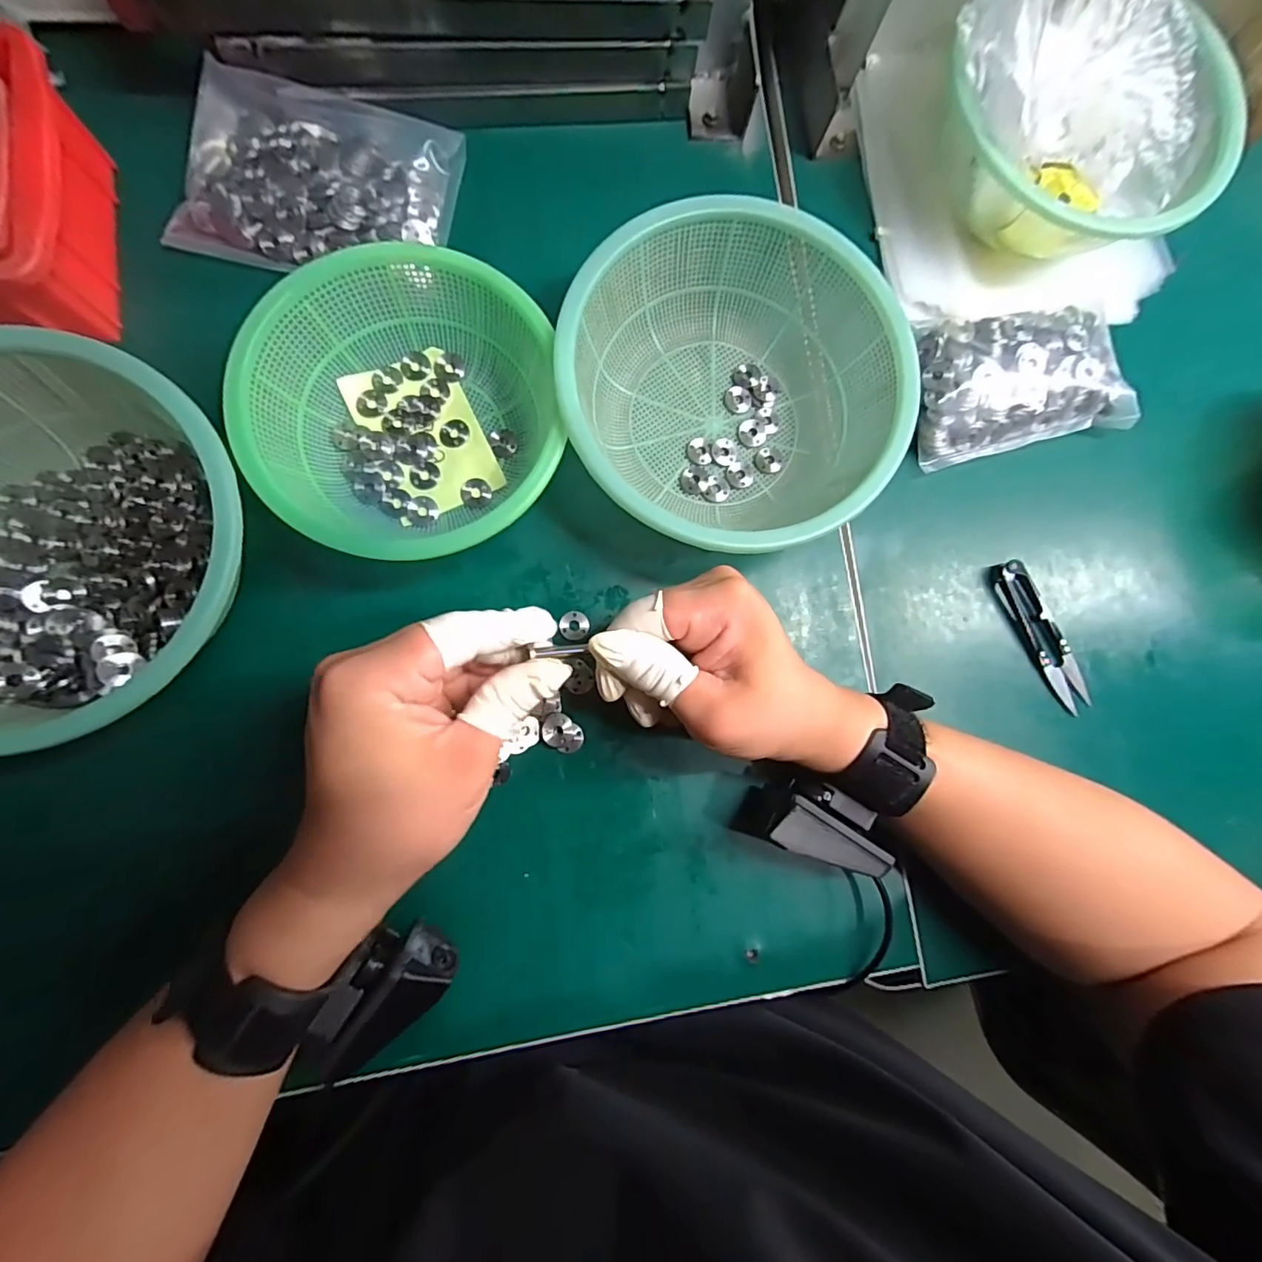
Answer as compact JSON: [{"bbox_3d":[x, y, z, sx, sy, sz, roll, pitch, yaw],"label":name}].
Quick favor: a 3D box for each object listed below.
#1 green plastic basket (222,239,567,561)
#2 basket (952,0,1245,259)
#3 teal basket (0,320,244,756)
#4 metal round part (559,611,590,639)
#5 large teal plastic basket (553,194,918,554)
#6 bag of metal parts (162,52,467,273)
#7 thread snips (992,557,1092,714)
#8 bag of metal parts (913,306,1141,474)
[{"bbox_3d":[-0.121,-0.124,0.285,0.153,0.052,0.146,1,84,-7],"label":"green plastic basket"},{"bbox_3d":[0.284,-0.319,0.333,0.181,0.094,0.169,-28,88,-9],"label":"basket"},{"bbox_3d":[-0.278,-0.038,0.256,0.183,0.062,0.174,1,84,-7],"label":"teal basket"},{"bbox_3d":[-0.033,-0.003,0.312,0.018,0.007,0.017,1,84,-7],"label":"metal round part"},{"bbox_3d":[0.053,-0.129,0.300,0.178,0.065,0.174,1,84,-7],"label":"large teal plastic basket"},{"bbox_3d":[-0.186,-0.271,0.320,0.150,0.024,0.109,10,83,-6],"label":"bag of metal parts"},{"bbox_3d":[0.264,0.002,0.339,0.023,0.011,0.102,-28,88,-9],"label":"thread snips"},{"bbox_3d":[0.253,-0.159,0.342,0.138,0.033,0.088,-6,84,-8],"label":"bag of metal parts"}]

